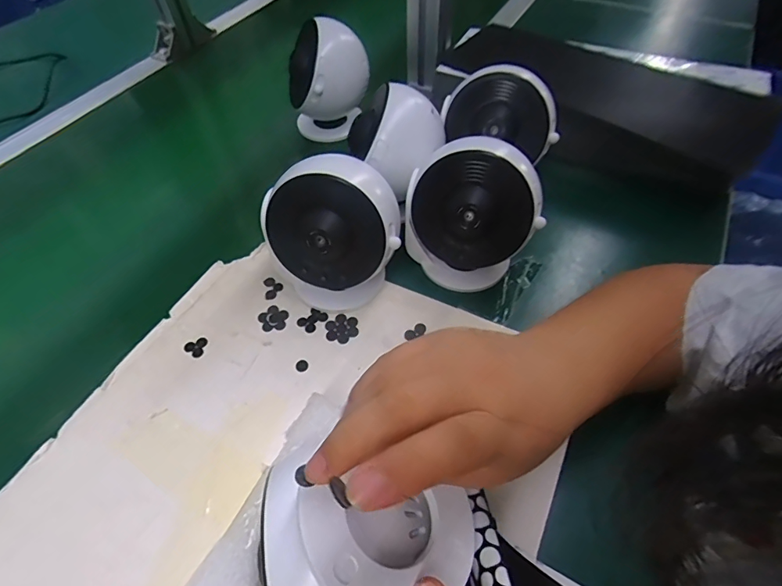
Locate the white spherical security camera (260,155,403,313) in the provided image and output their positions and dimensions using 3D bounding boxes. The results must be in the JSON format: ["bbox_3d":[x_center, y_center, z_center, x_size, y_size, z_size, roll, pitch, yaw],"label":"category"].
[{"bbox_3d":[-0.045,-0.051,0.381,0.110,0.123,0.079,9,54,8],"label":"white spherical security camera"}]

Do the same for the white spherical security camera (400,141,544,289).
[{"bbox_3d":[0.069,-0.063,0.388,0.110,0.123,0.073,0,53,2],"label":"white spherical security camera"}]

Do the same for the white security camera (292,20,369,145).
[{"bbox_3d":[-0.075,-0.246,0.541,0.103,0.128,0.083,-10,53,-6],"label":"white security camera"}]

